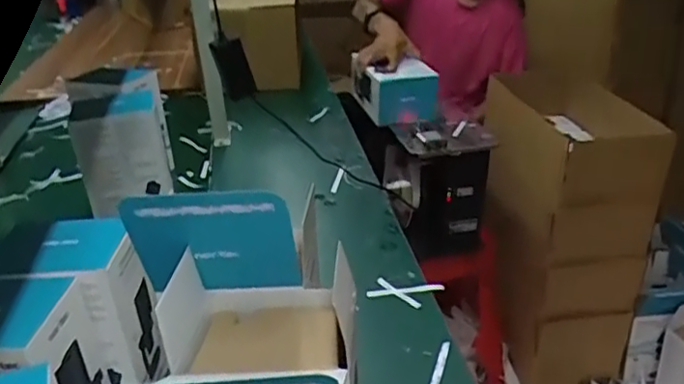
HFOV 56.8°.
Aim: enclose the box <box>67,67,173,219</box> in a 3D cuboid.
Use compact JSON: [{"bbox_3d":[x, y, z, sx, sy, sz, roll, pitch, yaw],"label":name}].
[{"bbox_3d":[-0.431,-0.106,1.253,0.157,0.211,0.242,-12,25,-12],"label":"box"}]

